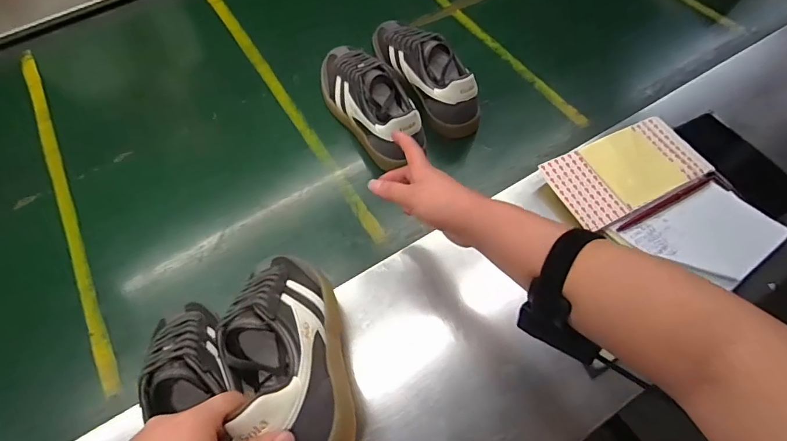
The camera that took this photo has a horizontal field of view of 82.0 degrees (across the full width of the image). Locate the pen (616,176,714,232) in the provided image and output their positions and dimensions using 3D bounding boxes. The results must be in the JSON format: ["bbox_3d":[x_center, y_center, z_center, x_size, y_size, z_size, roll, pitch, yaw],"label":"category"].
[{"bbox_3d":[0.328,-0.023,0.543,0.143,0.007,0.009,-27,60,-11],"label":"pen"}]

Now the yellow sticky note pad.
[{"bbox_3d":[0.302,-0.072,0.565,0.094,0.009,0.100,-26,60,-11],"label":"yellow sticky note pad"}]

